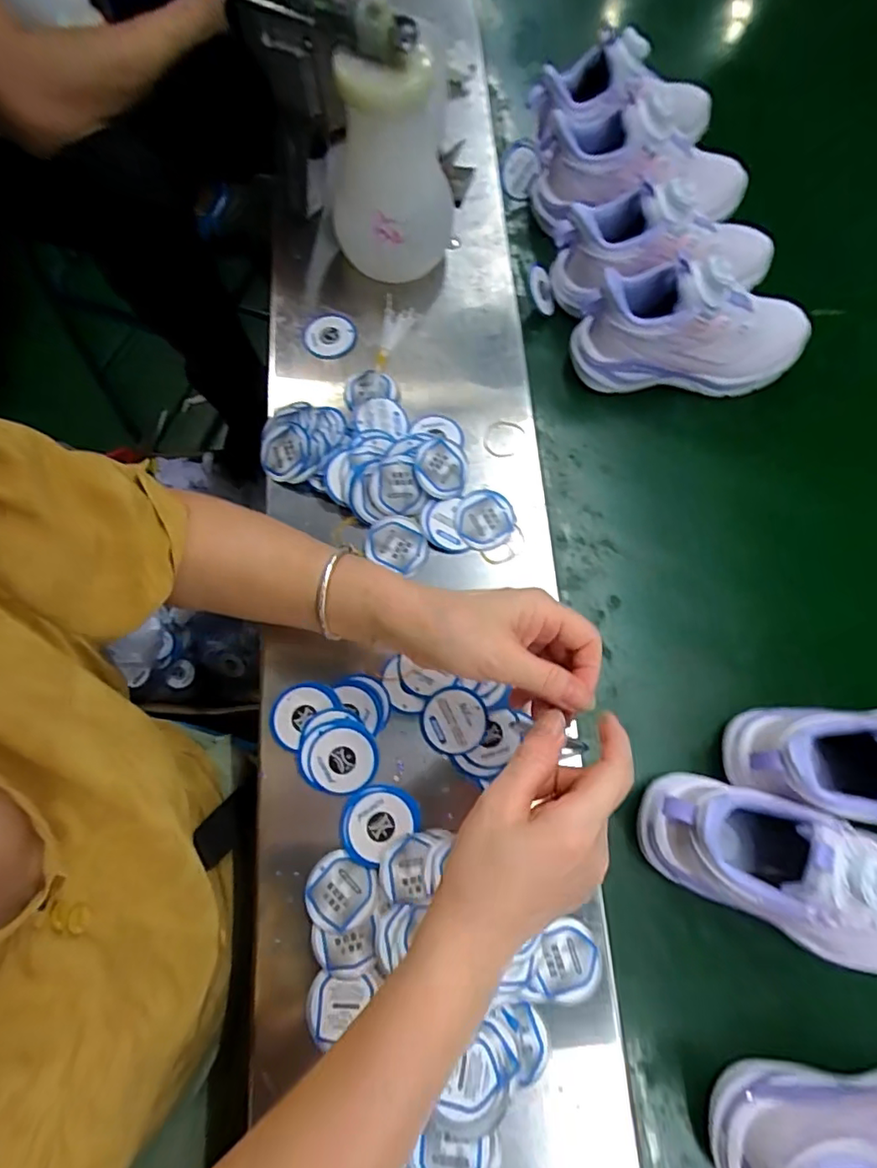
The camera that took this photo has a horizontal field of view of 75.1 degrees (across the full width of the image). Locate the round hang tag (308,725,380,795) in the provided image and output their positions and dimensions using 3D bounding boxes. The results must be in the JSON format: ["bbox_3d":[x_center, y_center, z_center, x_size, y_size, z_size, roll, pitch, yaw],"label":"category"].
[{"bbox_3d":[-0.069,0.127,0.412,0.048,0.010,0.046,-1,72,1],"label":"round hang tag"}]

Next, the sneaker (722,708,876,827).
[{"bbox_3d":[0.312,0.130,0.390,0.212,0.111,0.081,4,73,3],"label":"sneaker"}]

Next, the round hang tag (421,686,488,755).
[{"bbox_3d":[0.011,0.102,0.426,0.048,0.005,0.048,-2,78,12],"label":"round hang tag"}]

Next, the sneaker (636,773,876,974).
[{"bbox_3d":[0.240,0.193,0.372,0.209,0.110,0.075,22,74,8],"label":"sneaker"}]

